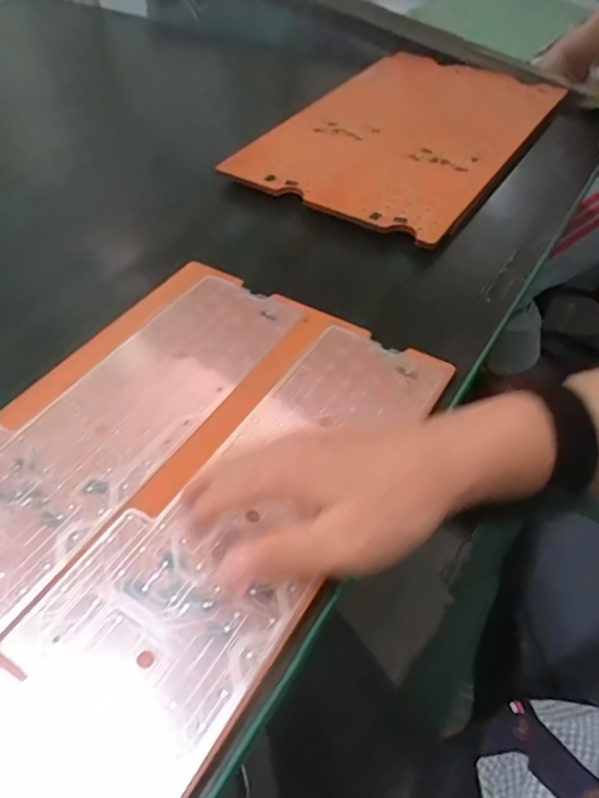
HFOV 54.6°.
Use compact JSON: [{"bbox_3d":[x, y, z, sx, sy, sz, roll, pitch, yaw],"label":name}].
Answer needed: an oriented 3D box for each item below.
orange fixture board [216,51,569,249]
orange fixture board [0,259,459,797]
[{"bbox_3d":[0.144,-0.338,0.727,0.254,0.020,0.425,31,61,20],"label":"orange fixture board"},{"bbox_3d":[-0.100,0.058,0.401,0.268,0.014,0.419,25,54,21],"label":"orange fixture board"}]

